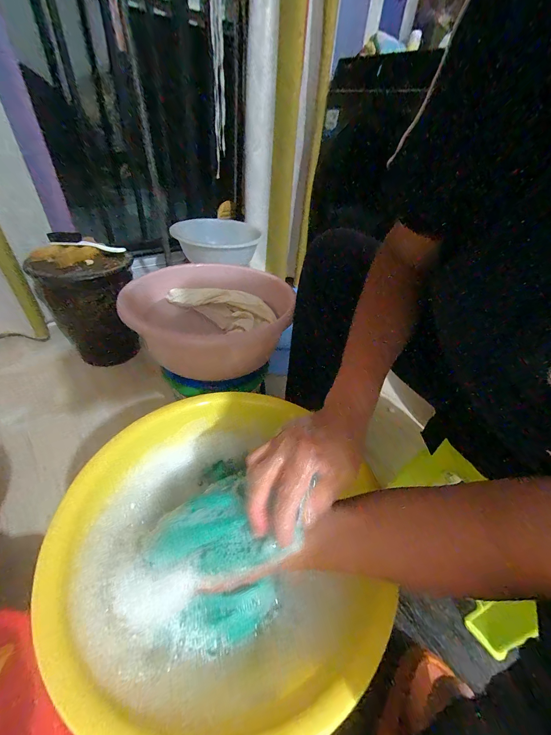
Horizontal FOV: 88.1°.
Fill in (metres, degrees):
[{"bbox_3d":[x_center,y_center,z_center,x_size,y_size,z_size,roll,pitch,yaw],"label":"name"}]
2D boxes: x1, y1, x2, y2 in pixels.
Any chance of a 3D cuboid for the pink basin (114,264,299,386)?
[{"bbox_3d":[-0.136,-0.131,0.677,0.325,0.134,0.332,4,40,-3],"label":"pink basin"}]

